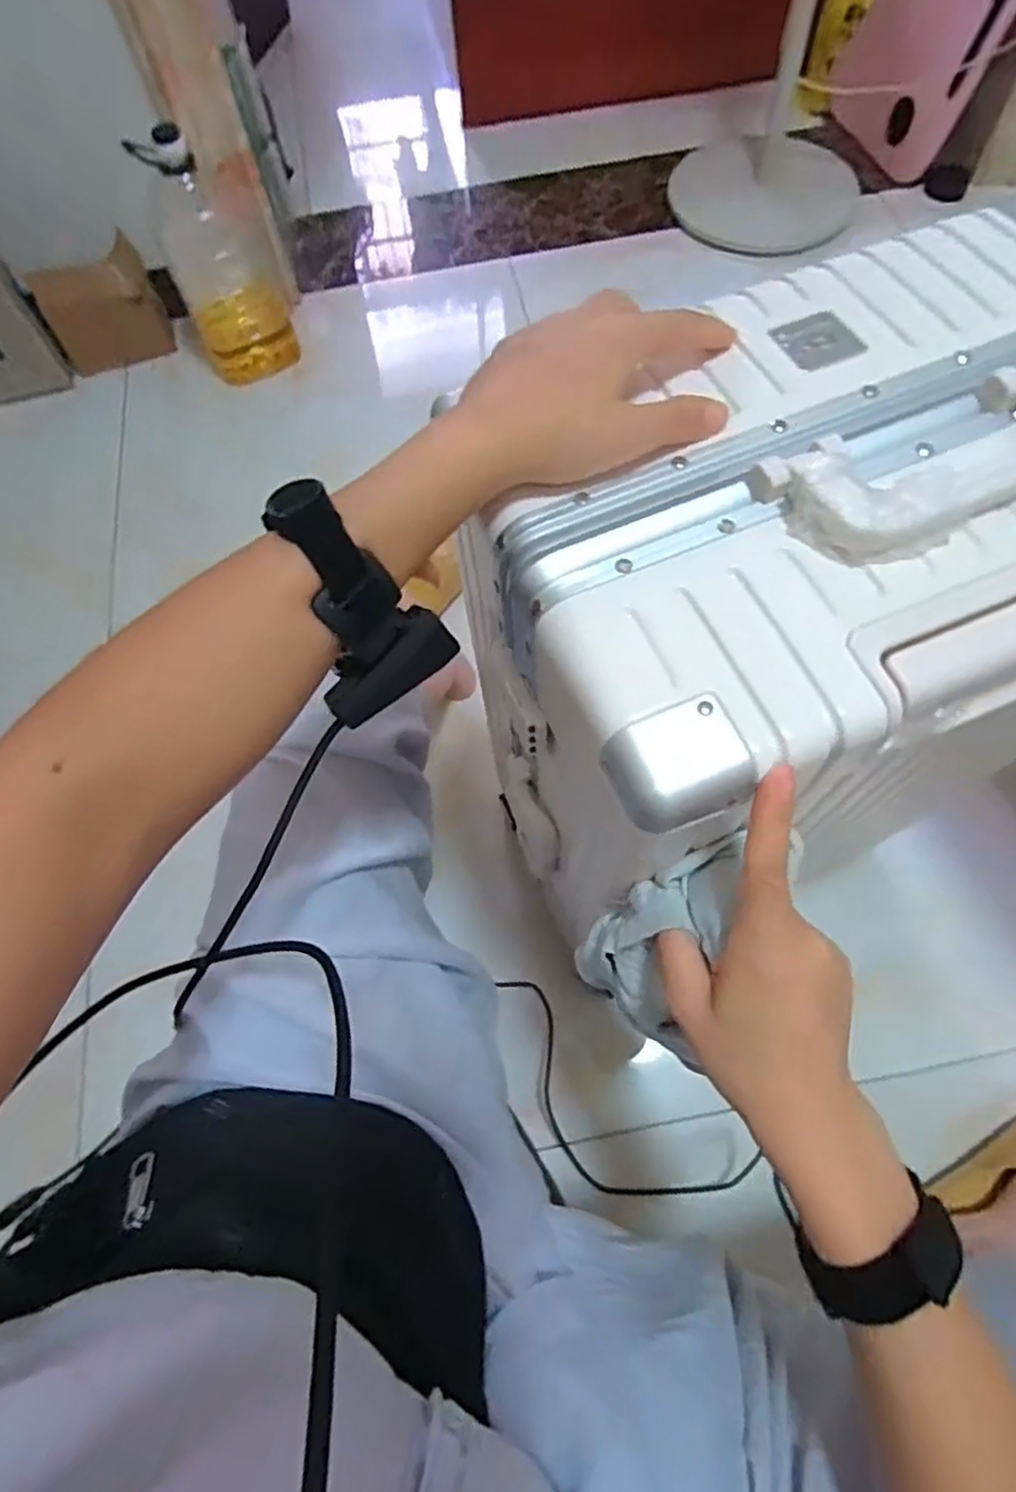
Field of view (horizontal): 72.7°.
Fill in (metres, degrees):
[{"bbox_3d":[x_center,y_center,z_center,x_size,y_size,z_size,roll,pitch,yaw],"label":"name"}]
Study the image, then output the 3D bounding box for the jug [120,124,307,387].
[{"bbox_3d":[-0.509,-0.857,1.219,0.169,0.399,0.157,-22,67,-7],"label":"jug"}]

